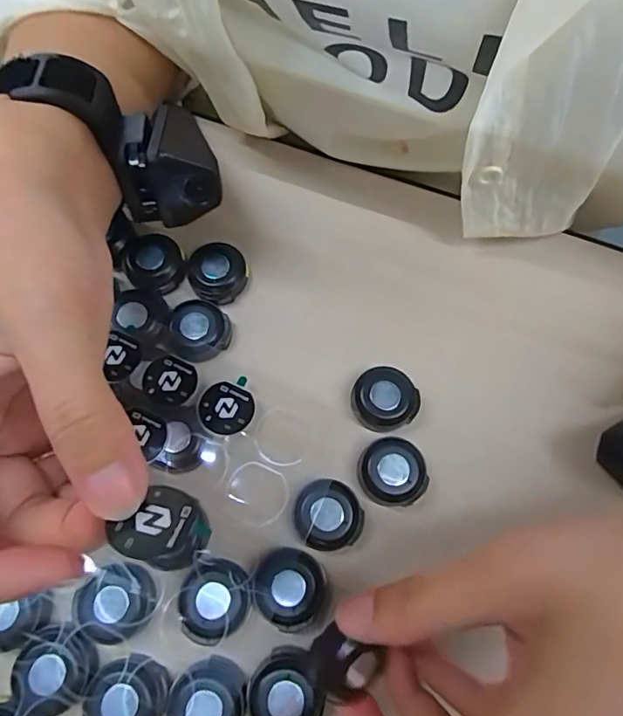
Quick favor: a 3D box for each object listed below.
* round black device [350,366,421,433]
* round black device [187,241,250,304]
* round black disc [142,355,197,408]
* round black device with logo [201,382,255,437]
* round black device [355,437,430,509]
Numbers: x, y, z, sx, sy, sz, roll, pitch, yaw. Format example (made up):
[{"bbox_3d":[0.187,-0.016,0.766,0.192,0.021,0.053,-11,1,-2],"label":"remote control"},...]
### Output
[{"bbox_3d":[0.034,0.019,0.235,0.030,0.010,0.028,0,70,-1],"label":"round black device"},{"bbox_3d":[-0.047,-0.043,0.255,0.028,0.010,0.029,0,70,-1],"label":"round black device"},{"bbox_3d":[-0.064,0.011,0.229,0.023,0.004,0.022,0,70,-1],"label":"round black disc"},{"bbox_3d":[-0.038,0.022,0.226,0.023,0.004,0.023,0,70,-1],"label":"round black device with logo"},{"bbox_3d":[0.036,0.050,0.223,0.028,0.008,0.030,0,70,-1],"label":"round black device"}]

